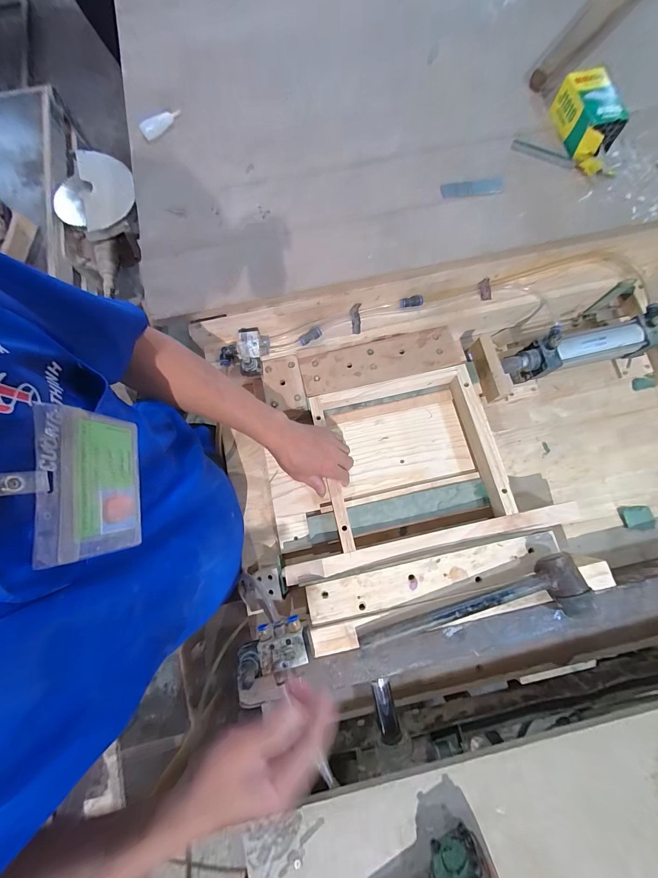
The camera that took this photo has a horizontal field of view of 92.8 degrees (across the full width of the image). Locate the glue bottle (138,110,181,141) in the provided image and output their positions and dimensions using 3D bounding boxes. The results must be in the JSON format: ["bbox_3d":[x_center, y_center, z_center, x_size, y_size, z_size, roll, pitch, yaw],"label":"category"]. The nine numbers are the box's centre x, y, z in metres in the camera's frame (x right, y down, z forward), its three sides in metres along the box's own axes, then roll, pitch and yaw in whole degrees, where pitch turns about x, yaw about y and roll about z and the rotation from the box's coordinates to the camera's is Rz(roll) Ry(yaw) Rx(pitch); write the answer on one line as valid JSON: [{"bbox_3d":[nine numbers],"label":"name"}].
[{"bbox_3d":[-0.300,-0.565,0.561,0.075,0.018,0.017,-32,81,-5],"label":"glue bottle"}]

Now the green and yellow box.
[{"bbox_3d":[0.438,-0.527,0.523,0.069,0.050,0.164,-9,80,-1],"label":"green and yellow box"}]

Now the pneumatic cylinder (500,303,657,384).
[{"bbox_3d":[0.451,-0.165,0.577,0.268,0.085,0.068,-14,80,-1],"label":"pneumatic cylinder"}]

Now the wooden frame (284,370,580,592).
[{"bbox_3d":[0.131,0.042,0.547,0.452,0.062,0.294,-12,80,-1],"label":"wooden frame"}]

